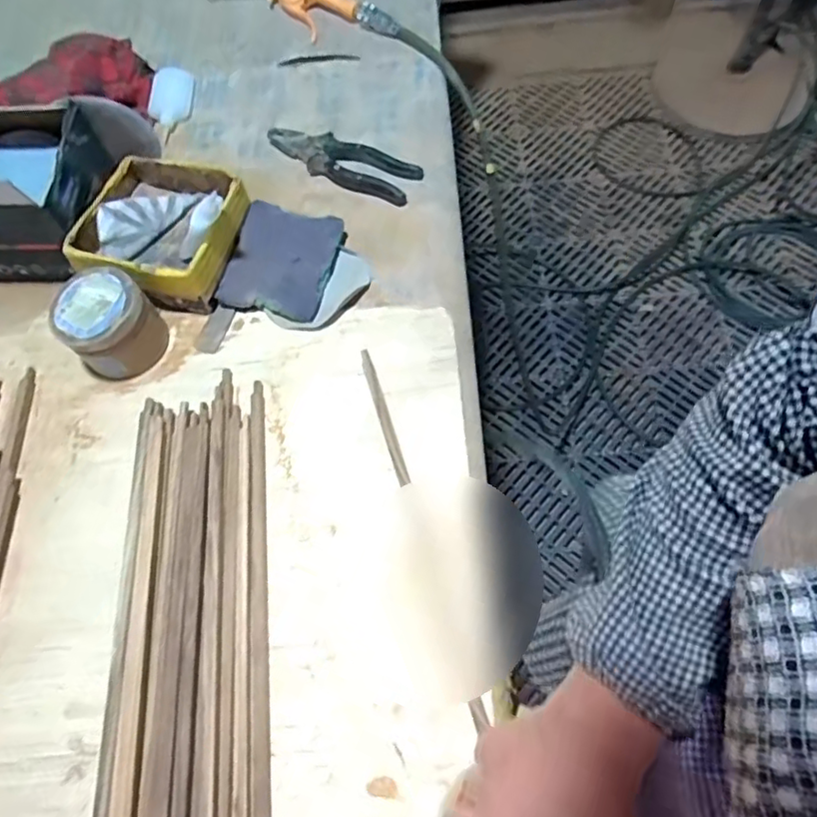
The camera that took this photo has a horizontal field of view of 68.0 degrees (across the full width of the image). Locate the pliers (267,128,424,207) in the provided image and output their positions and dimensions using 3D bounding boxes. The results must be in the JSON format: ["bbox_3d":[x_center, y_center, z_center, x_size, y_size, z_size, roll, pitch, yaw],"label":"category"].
[{"bbox_3d":[-0.080,-0.287,0.695,0.191,0.019,0.055,25,69,13],"label":"pliers"}]

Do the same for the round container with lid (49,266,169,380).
[{"bbox_3d":[-0.287,-0.083,0.583,0.081,0.068,0.080,-1,66,2],"label":"round container with lid"}]

